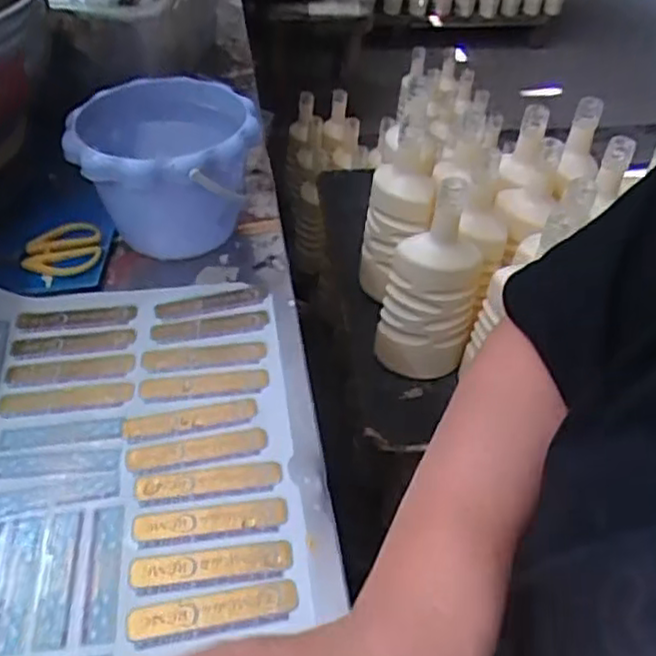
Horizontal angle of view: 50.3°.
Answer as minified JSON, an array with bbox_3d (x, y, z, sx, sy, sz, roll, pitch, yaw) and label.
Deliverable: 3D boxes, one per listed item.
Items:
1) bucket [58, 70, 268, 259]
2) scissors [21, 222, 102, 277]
[{"bbox_3d":[-0.134,-0.128,0.599,0.146,0.117,0.143,1,44,-1],"label":"bucket"},{"bbox_3d":[-0.230,-0.067,0.606,0.065,0.008,0.052,1,63,1],"label":"scissors"}]

